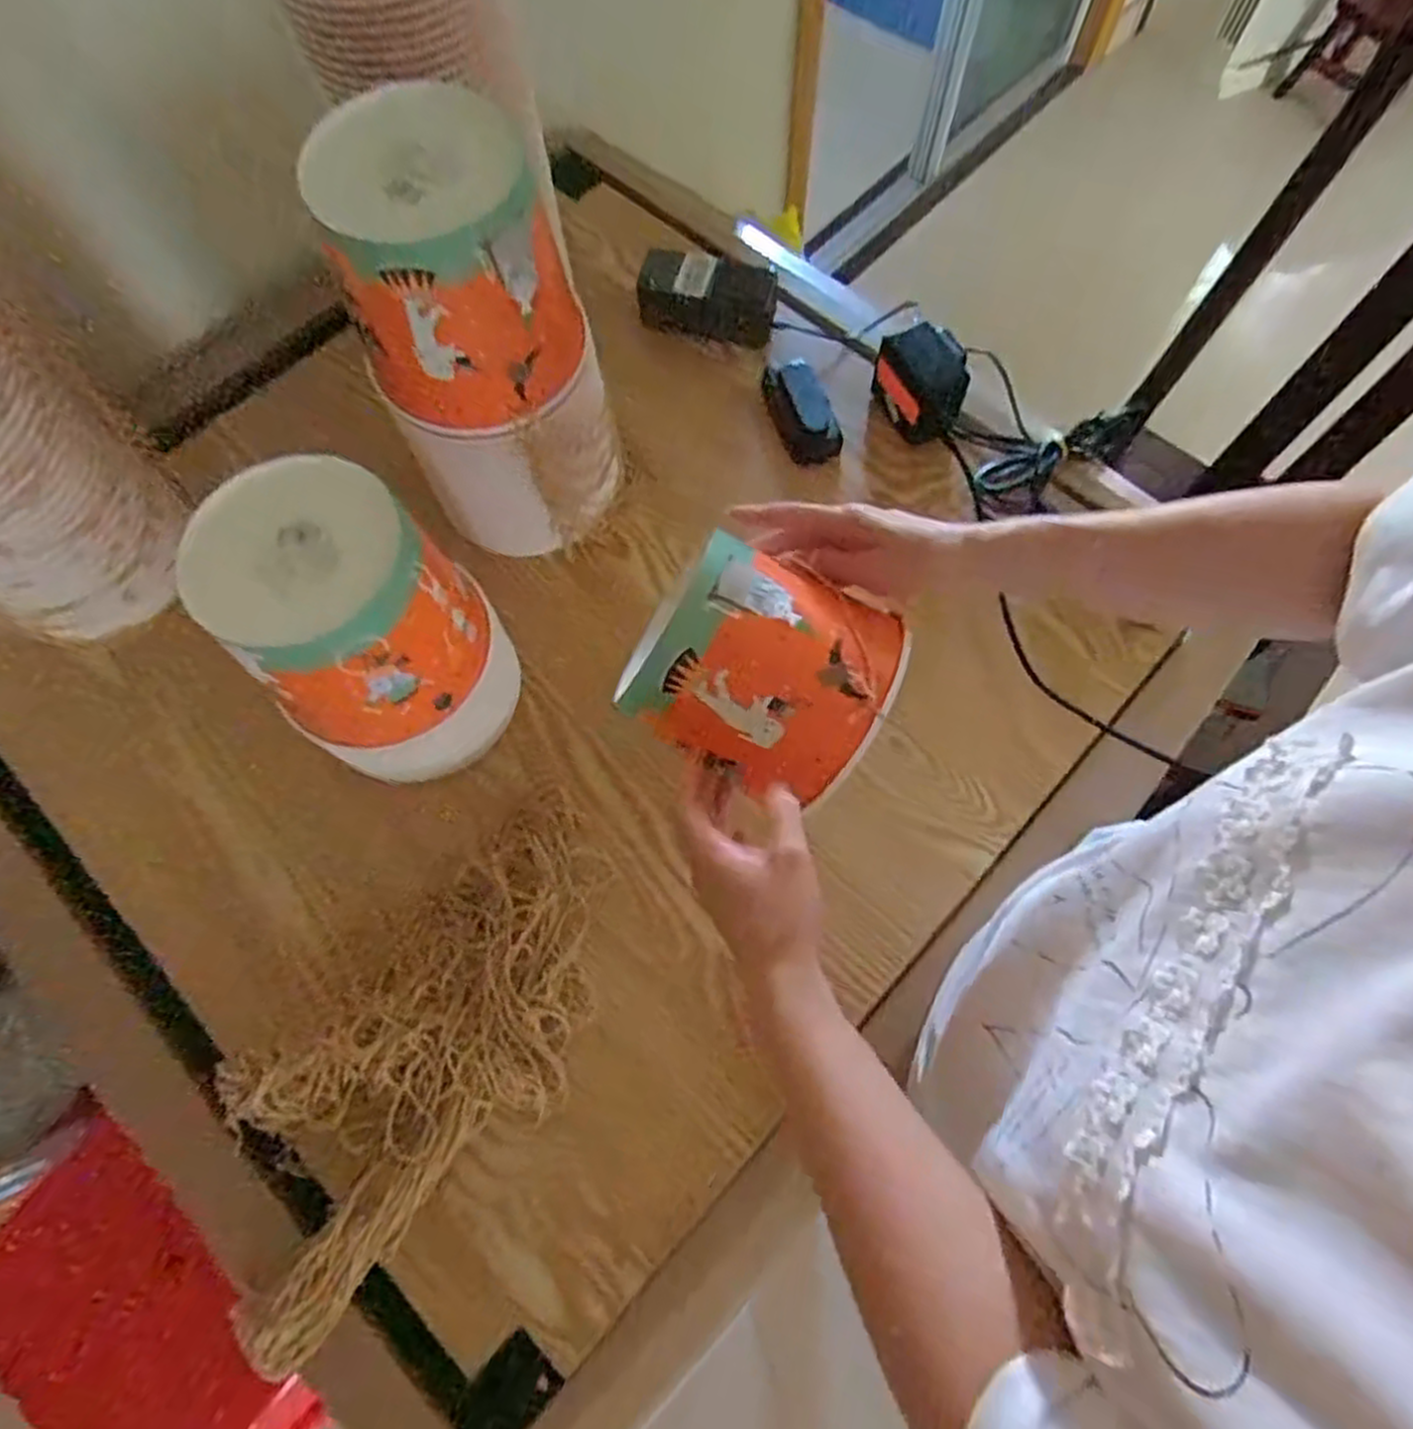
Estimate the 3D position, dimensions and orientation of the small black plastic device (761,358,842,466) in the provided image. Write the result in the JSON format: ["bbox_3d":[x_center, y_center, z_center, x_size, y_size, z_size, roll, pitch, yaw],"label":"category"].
[{"bbox_3d":[0.089,-0.288,0.743,0.061,0.021,0.105,-18,70,-7],"label":"small black plastic device"}]

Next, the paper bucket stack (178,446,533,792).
[{"bbox_3d":[-0.229,-0.056,0.549,0.144,0.211,0.140,-31,72,-11],"label":"paper bucket stack"}]

